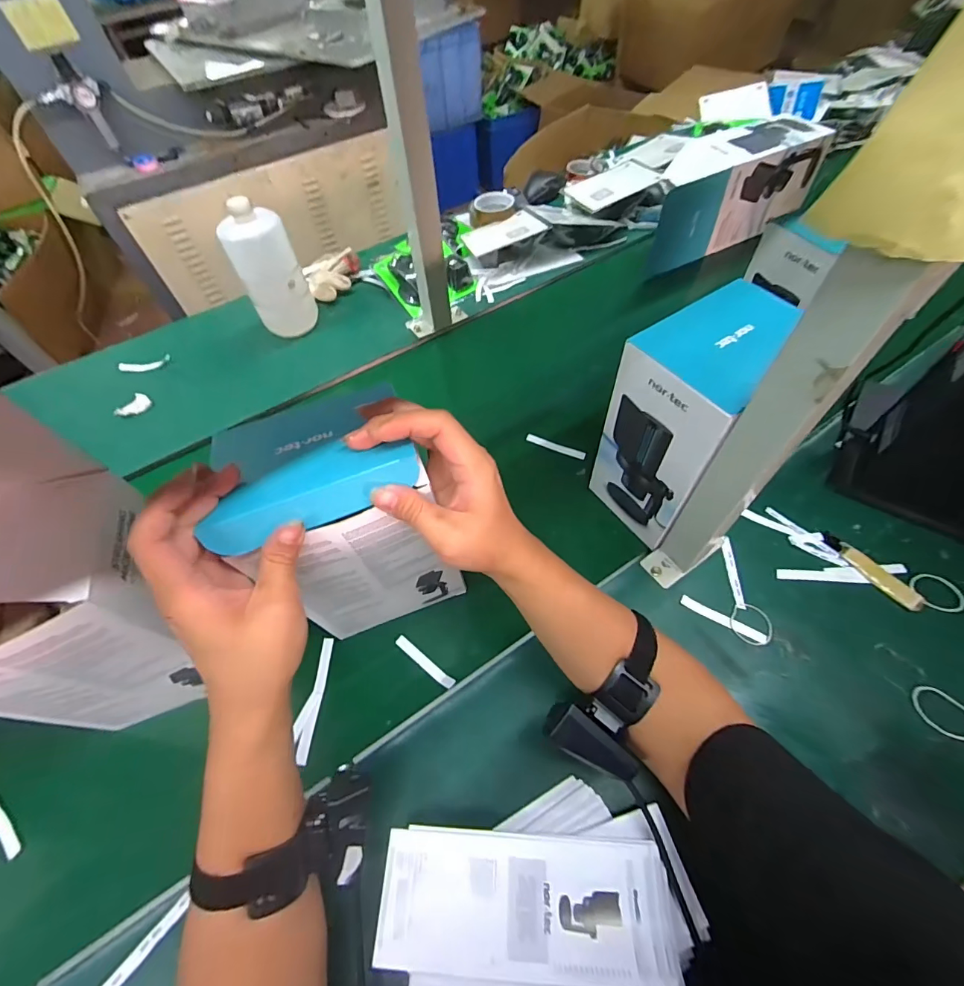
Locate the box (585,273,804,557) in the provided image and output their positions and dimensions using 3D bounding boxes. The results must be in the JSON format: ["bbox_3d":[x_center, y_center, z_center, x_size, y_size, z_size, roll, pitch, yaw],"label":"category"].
[{"bbox_3d":[0.214,-0.067,0.468,0.123,0.227,0.116,-32,61,-16],"label":"box"}]

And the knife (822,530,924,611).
[{"bbox_3d":[0.431,0.085,0.497,0.022,0.015,0.107,-31,61,-16],"label":"knife"}]

